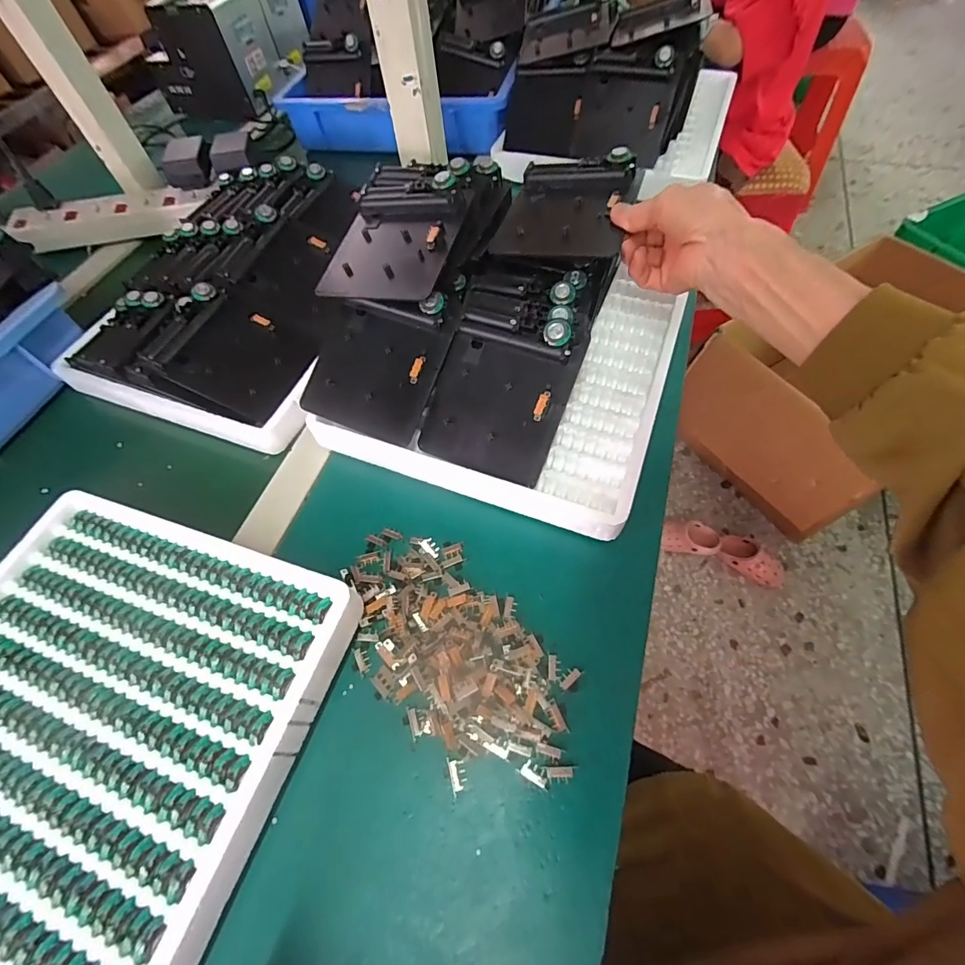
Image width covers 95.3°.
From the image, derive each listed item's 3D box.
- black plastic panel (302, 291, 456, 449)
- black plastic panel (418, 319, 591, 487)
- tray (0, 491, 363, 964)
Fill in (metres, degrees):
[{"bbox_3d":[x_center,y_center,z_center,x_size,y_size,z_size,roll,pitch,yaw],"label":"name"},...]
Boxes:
[{"bbox_3d":[-0.092,-0.100,0.377,0.107,0.017,0.114,19,91,10],"label":"black plastic panel"},{"bbox_3d":[0.013,-0.070,0.358,0.107,0.020,0.123,21,99,18],"label":"black plastic panel"},{"bbox_3d":[-0.270,0.172,0.271,0.294,0.031,0.320,14,63,13],"label":"tray"}]

